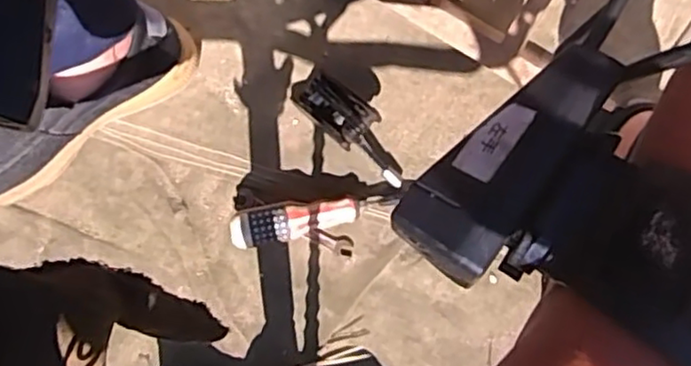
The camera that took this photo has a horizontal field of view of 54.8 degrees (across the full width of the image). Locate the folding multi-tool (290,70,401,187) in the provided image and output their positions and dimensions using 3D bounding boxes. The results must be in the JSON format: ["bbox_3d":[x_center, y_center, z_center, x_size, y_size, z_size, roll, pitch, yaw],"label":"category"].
[{"bbox_3d":[0.003,-0.054,0.627,0.046,0.035,0.142,-44,80,-10],"label":"folding multi-tool"}]

